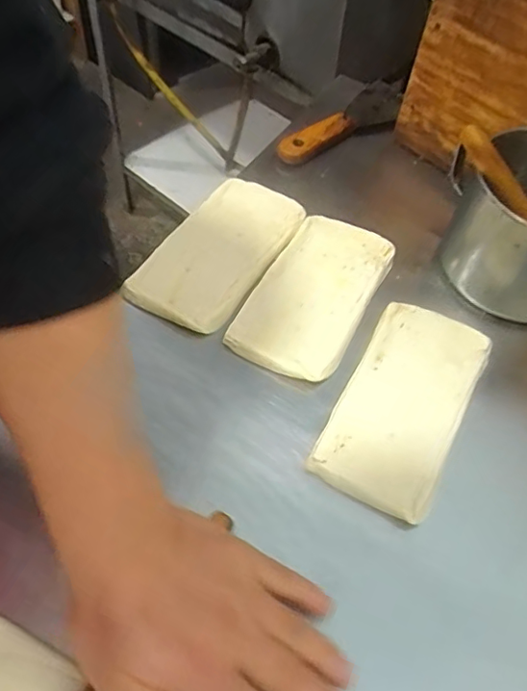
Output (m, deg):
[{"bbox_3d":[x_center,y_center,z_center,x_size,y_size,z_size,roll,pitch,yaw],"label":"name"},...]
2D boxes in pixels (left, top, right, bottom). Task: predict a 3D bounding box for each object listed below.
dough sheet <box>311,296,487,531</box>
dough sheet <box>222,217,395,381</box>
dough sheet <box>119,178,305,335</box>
[{"bbox_3d":[0.110,0.043,0.444,0.088,0.018,0.178,25,57,13],"label":"dough sheet"},{"bbox_3d":[0.045,-0.045,0.500,0.090,0.016,0.173,25,57,13],"label":"dough sheet"},{"bbox_3d":[-0.040,-0.088,0.517,0.096,0.009,0.180,27,58,14],"label":"dough sheet"}]

